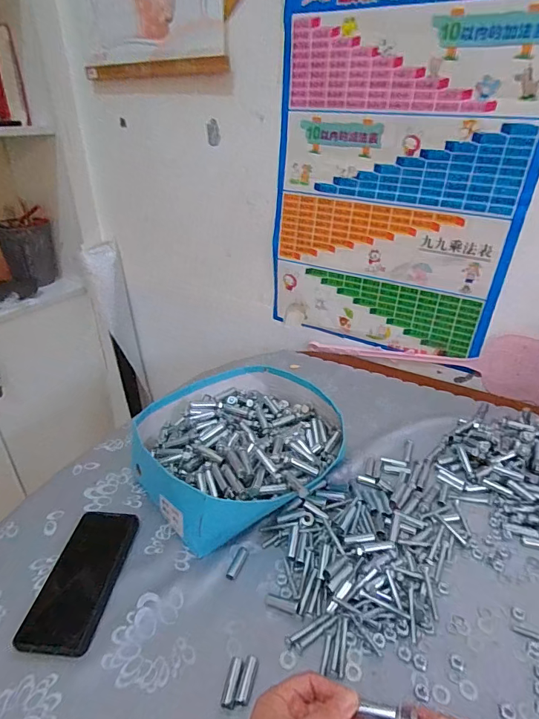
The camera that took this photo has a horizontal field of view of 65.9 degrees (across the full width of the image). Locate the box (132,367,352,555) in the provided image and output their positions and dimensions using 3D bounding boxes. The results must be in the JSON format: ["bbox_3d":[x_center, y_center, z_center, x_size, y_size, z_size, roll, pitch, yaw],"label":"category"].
[{"bbox_3d":[-0.041,0.118,0.630,0.273,0.087,0.304,27,41,37],"label":"box"}]

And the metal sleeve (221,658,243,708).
[{"bbox_3d":[-0.035,0.307,0.396,0.012,0.009,0.040,5,32,9],"label":"metal sleeve"}]

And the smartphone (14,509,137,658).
[{"bbox_3d":[-0.220,0.255,0.496,0.080,0.010,0.170,2,31,4],"label":"smartphone"}]

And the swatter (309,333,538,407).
[{"bbox_3d":[0.321,-0.024,0.852,0.516,0.121,0.038,15,35,25],"label":"swatter"}]

